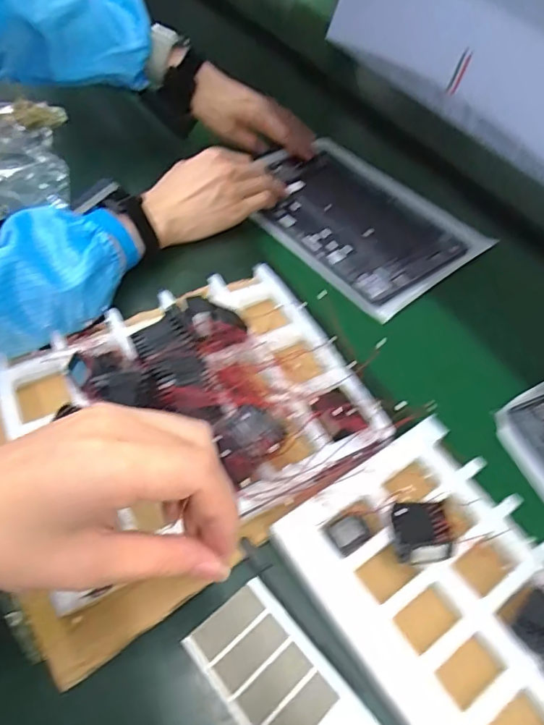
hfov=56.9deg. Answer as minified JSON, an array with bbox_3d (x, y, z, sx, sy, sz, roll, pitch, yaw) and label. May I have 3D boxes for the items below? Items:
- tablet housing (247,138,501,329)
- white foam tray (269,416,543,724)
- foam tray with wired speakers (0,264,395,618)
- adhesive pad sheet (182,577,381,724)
[{"bbox_3d":[0.098,-0.176,0.605,0.196,0.011,0.269,-35,65,-26],"label":"tablet housing"},{"bbox_3d":[0.166,0.207,0.285,0.156,0.041,0.369,-27,59,-24],"label":"white foam tray"},{"bbox_3d":[-0.066,0.025,0.388,0.251,0.059,0.215,-21,57,-21],"label":"foam tray with wired speakers"},{"bbox_3d":[0.008,0.193,0.296,0.058,0.008,0.122,-36,60,-24],"label":"adhesive pad sheet"}]

